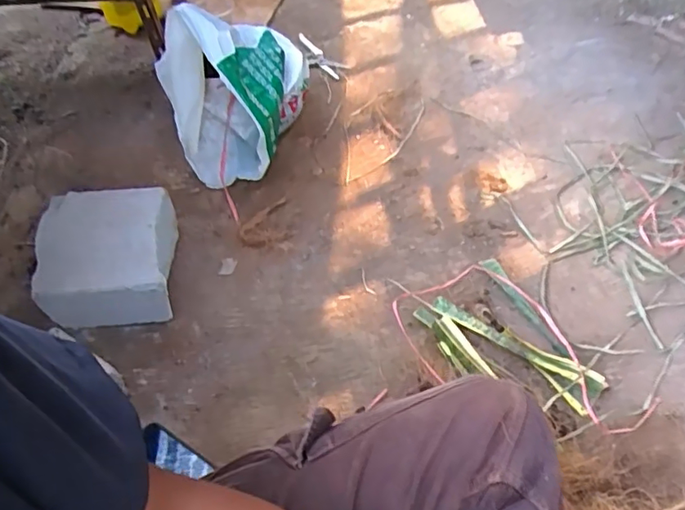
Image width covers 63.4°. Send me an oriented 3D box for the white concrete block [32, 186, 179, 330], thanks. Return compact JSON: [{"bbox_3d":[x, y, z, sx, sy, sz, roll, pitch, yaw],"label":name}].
[{"bbox_3d":[-0.366,0.008,0.884,0.193,0.116,0.206,-7,54,-4],"label":"white concrete block"}]

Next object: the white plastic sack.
[{"bbox_3d":[-0.191,-0.302,1.014,0.254,0.267,0.260,-18,54,-9],"label":"white plastic sack"}]

